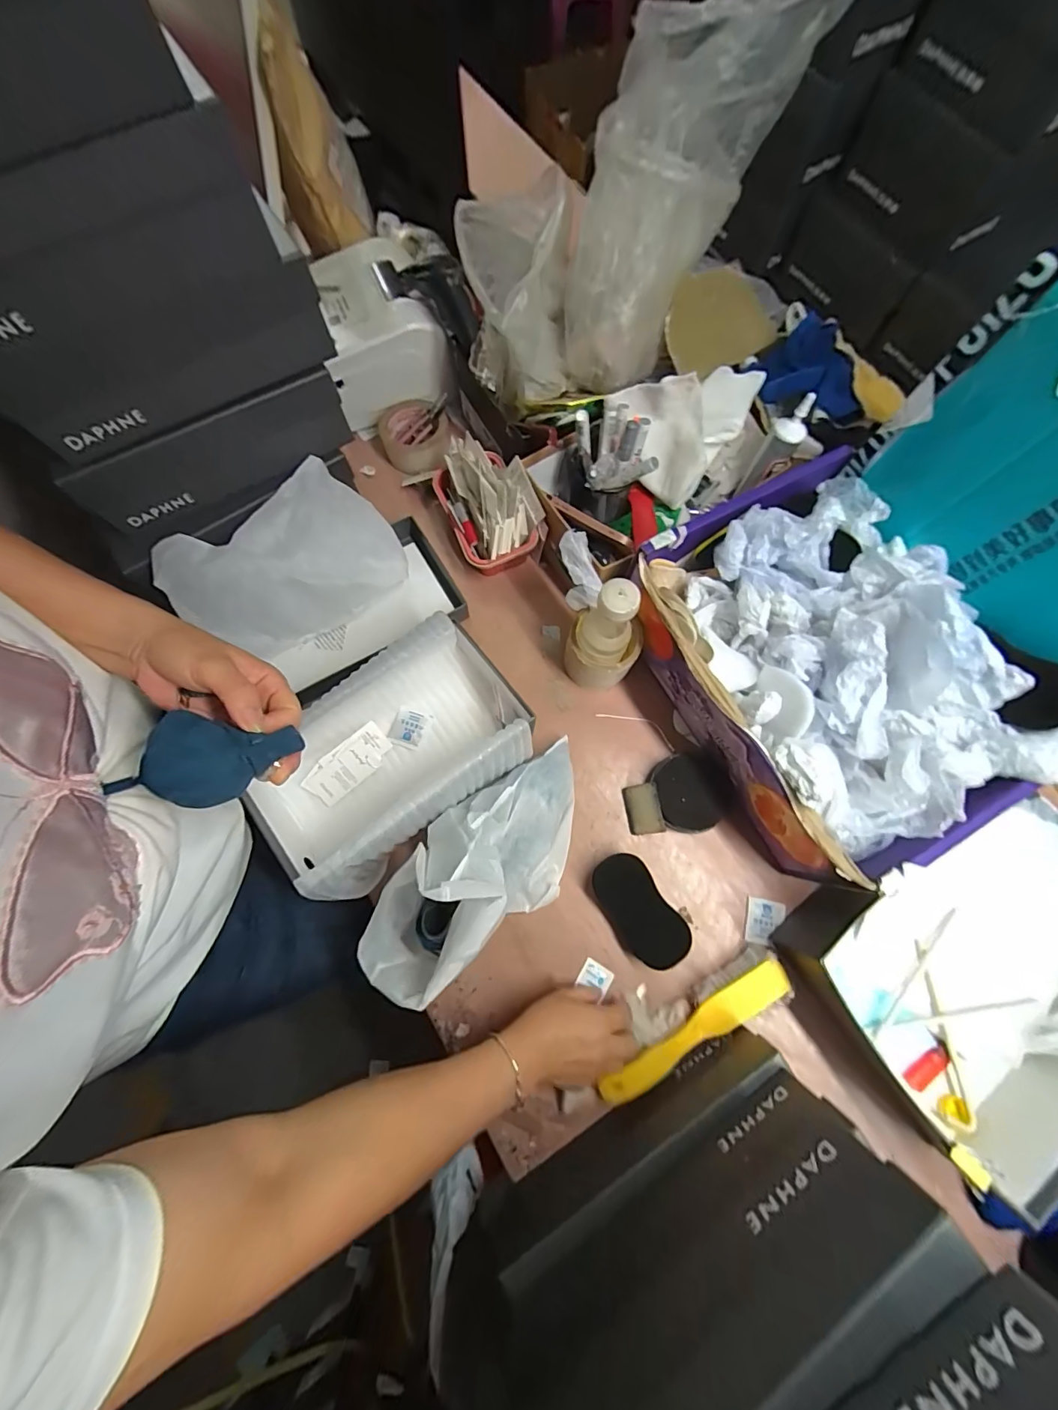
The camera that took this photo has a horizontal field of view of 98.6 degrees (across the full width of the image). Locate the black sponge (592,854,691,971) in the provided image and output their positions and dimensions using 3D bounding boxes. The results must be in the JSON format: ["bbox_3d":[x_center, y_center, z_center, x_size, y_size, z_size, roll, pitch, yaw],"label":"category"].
[{"bbox_3d":[0.124,0.234,0.516,0.066,0.035,0.123,-34,77,-9],"label":"black sponge"}]

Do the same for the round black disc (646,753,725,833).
[{"bbox_3d":[0.192,0.106,0.554,0.084,0.036,0.092,-13,75,-4],"label":"round black disc"}]

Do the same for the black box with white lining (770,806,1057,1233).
[{"bbox_3d":[0.472,0.276,0.475,0.321,0.107,0.258,-32,77,-8],"label":"black box with white lining"}]

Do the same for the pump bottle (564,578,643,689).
[{"bbox_3d":[0.088,-0.074,0.523,0.082,0.183,0.069,11,75,3],"label":"pump bottle"}]

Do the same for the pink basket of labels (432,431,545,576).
[{"bbox_3d":[-0.058,-0.266,0.613,0.106,0.120,0.172,-26,76,-7],"label":"pink basket of labels"}]

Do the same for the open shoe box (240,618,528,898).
[{"bbox_3d":[-0.159,0.057,0.529,0.300,0.102,0.197,-40,78,-10],"label":"open shoe box"}]

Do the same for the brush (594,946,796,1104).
[{"bbox_3d":[0.177,0.343,0.482,0.225,0.030,0.049,-30,77,-11],"label":"brush"}]

